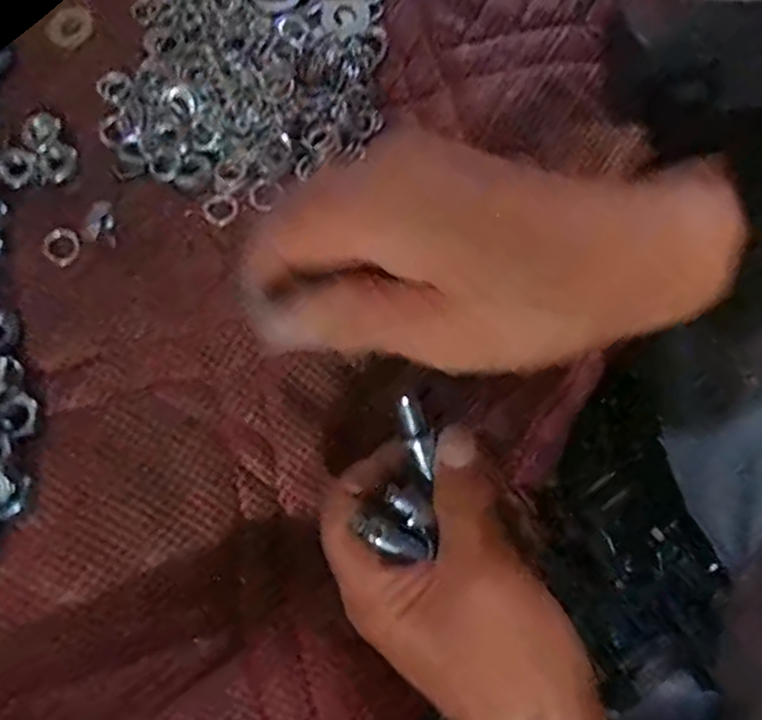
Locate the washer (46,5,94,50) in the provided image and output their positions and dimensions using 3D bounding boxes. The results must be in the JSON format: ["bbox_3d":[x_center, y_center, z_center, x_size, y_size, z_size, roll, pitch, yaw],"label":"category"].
[{"bbox_3d":[-0.143,-0.153,0.320,0.021,0.004,0.023,0,74,1],"label":"washer"}]

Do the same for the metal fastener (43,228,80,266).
[{"bbox_3d":[-0.127,-0.046,0.277,0.016,0.004,0.015,0,74,1],"label":"metal fastener"}]

